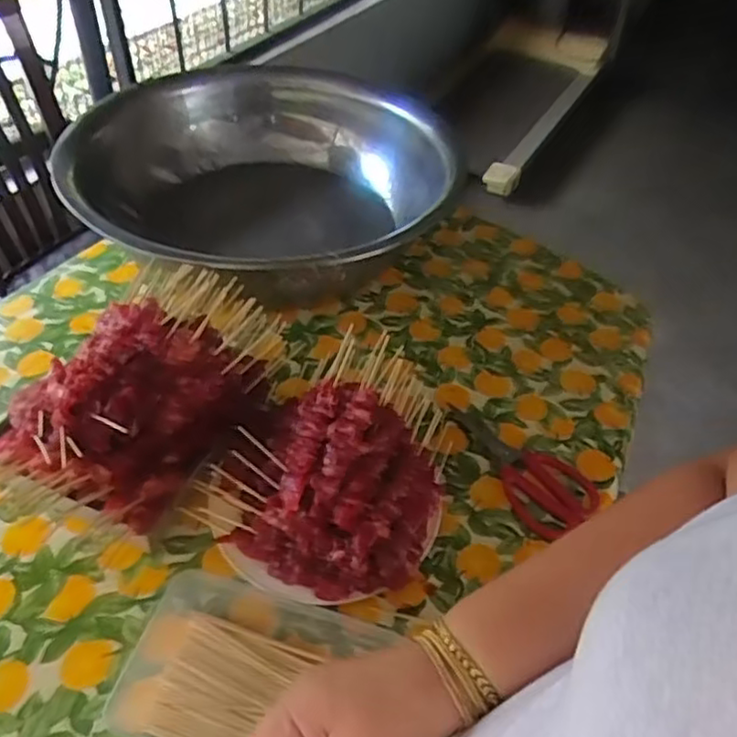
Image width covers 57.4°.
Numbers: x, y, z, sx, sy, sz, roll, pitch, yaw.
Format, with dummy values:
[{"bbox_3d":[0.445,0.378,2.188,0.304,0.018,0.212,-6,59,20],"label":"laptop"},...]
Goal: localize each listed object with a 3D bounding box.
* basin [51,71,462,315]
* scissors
[{"bbox_3d":[-0.161,-0.282,1.066,0.509,0.171,0.600,14,46,9],"label":"basin"},{"bbox_3d":[0.180,0.106,0.817,0.102,0.014,0.204,-25,53,-26],"label":"scissors"}]

